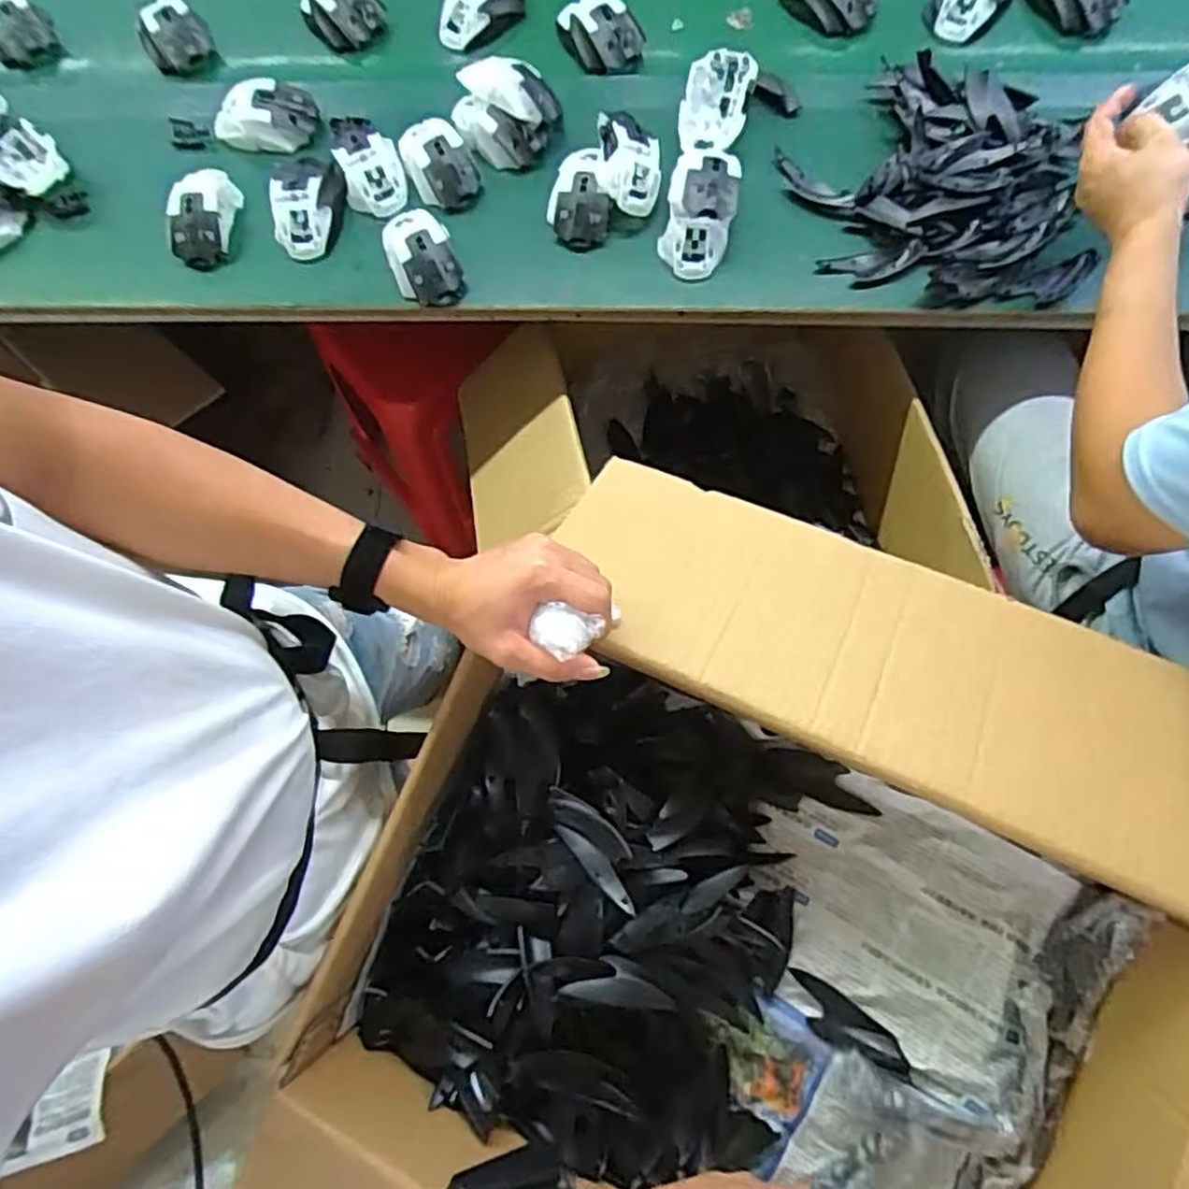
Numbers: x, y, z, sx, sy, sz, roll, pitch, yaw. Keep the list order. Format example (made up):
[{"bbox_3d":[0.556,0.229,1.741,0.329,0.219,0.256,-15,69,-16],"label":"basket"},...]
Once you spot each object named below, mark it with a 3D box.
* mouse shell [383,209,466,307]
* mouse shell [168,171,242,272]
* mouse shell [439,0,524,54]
[{"bbox_3d":[-0.176,-0.343,0.743,0.066,0.038,0.107,-20,69,-7],"label":"mouse shell"},{"bbox_3d":[-0.408,-0.391,0.761,0.063,0.041,0.098,9,69,5],"label":"mouse shell"},{"bbox_3d":[-0.125,-0.667,0.833,0.071,0.041,0.109,34,73,14],"label":"mouse shell"}]

